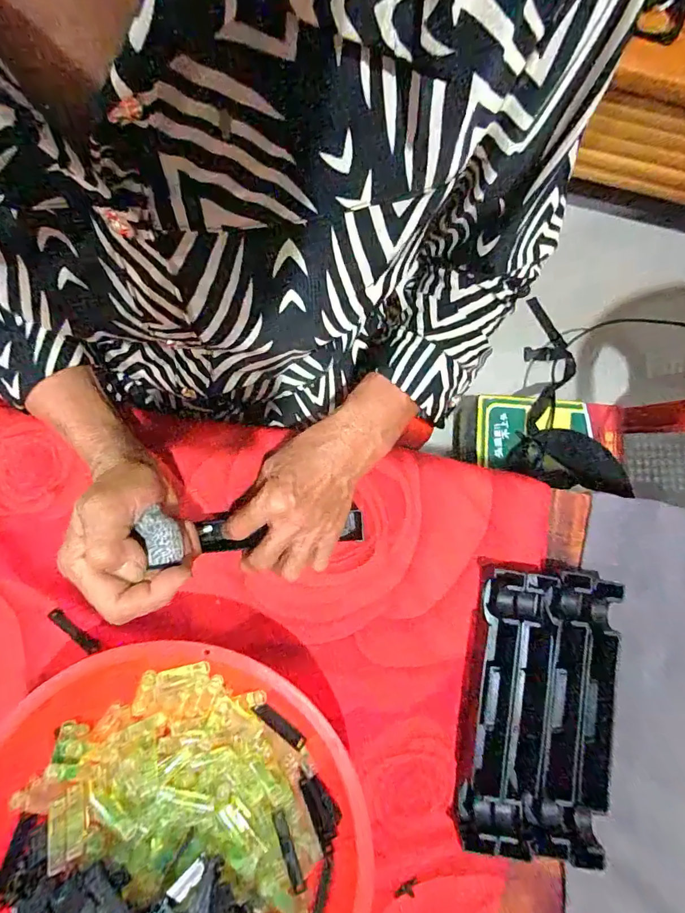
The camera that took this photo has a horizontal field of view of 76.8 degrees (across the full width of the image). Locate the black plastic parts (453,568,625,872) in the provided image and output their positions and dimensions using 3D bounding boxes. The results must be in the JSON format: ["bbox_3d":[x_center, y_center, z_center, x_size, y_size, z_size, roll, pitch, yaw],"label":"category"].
[{"bbox_3d":[0.147,0.186,0.324,0.096,0.031,0.194,10,83,-1],"label":"black plastic parts"}]

